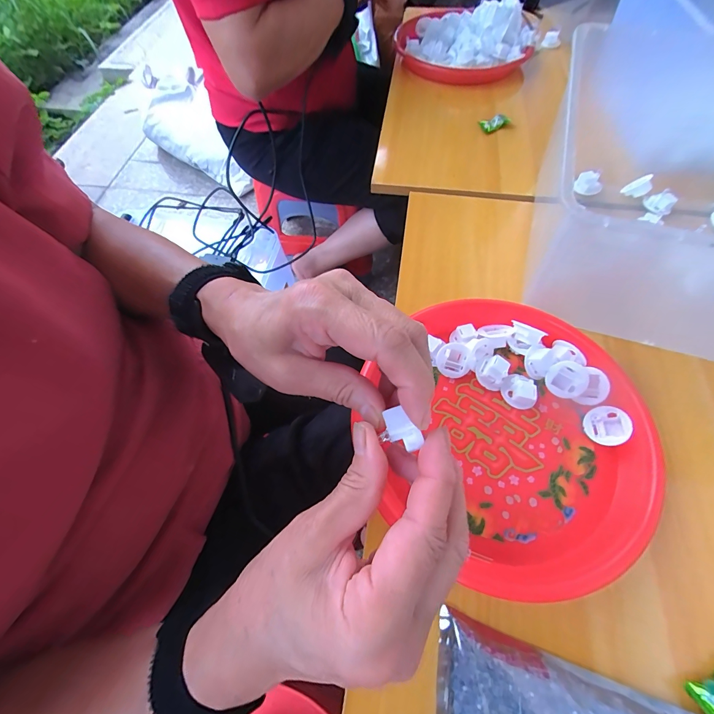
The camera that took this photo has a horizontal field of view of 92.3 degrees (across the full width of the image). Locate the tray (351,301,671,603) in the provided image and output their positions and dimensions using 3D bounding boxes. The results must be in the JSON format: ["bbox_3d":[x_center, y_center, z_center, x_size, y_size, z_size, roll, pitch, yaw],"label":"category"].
[{"bbox_3d":[0.131,0.061,0.291,0.228,0.027,0.225,-1,62,1],"label":"tray"}]

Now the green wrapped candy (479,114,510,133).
[{"bbox_3d":[0.214,-0.359,0.527,0.041,0.019,0.023,-15,62,-6],"label":"green wrapped candy"}]

